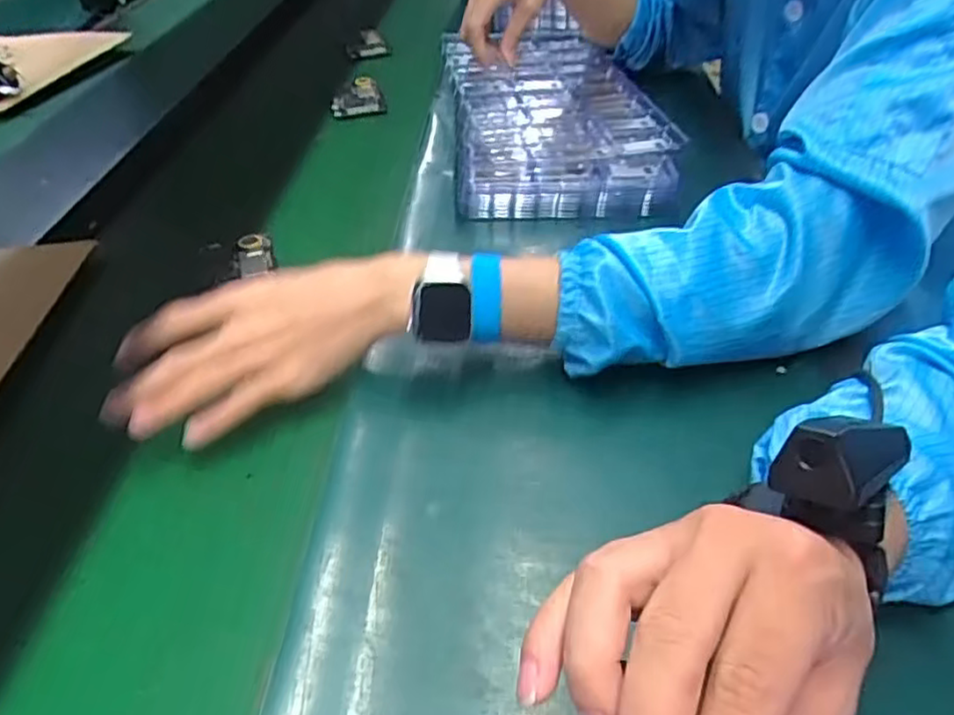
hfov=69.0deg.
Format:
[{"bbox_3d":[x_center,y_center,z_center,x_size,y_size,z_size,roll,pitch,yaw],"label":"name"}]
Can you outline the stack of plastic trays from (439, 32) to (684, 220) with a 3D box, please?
[{"bbox_3d":[0.084,-0.274,0.775,0.218,0.056,0.386,-5,42,0],"label":"stack of plastic trays"}]

